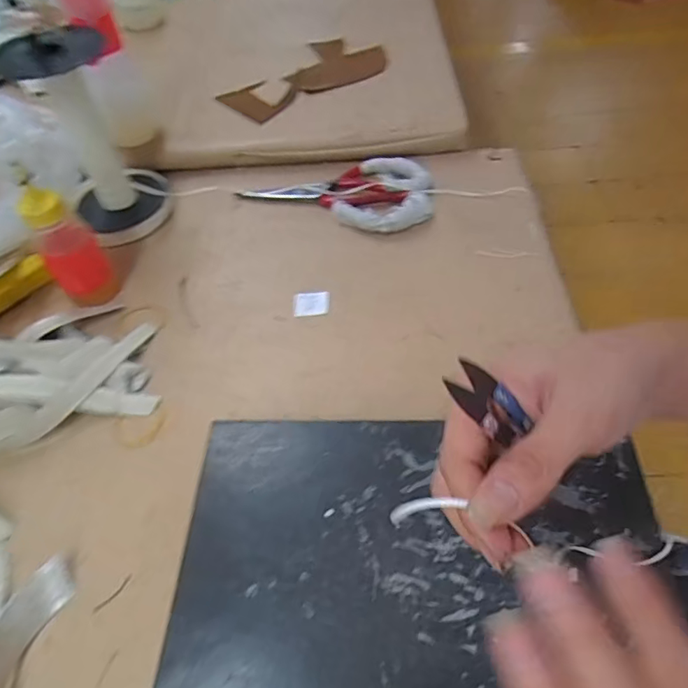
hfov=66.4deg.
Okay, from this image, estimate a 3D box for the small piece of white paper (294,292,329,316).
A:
[{"bbox_3d":[-0.031,-0.039,0.504,0.035,0.005,0.027,-6,54,-1],"label":"small piece of white paper"}]

